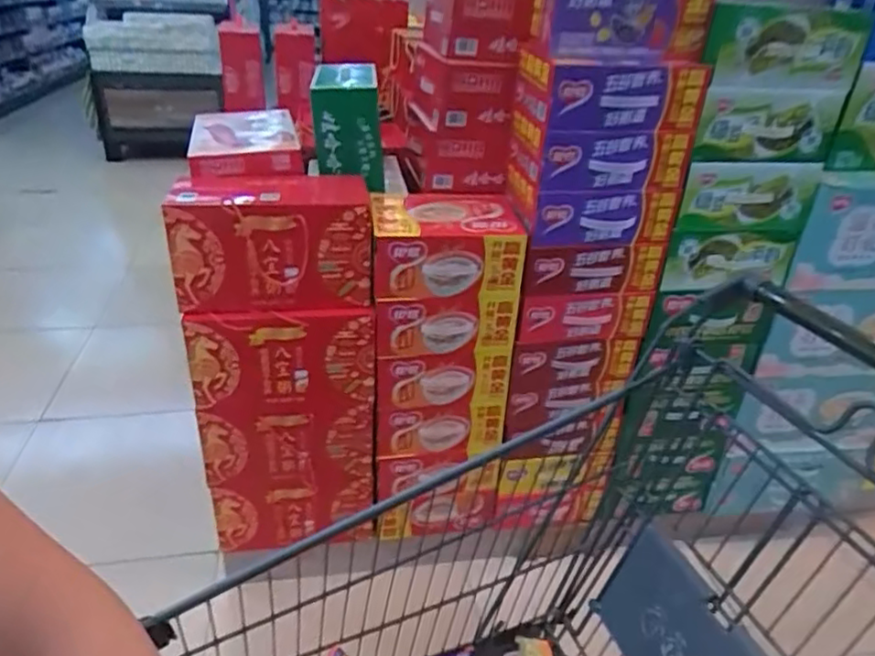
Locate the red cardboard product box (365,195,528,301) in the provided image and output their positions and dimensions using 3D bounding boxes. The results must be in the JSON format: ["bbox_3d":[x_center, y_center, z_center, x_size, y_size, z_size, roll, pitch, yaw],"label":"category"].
[{"bbox_3d":[0.015,-0.157,1.221,0.271,0.144,0.215,0,29,-6],"label":"red cardboard product box"}]

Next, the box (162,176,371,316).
[{"bbox_3d":[-0.299,-0.156,1.155,0.332,0.198,0.158,-4,30,-13],"label":"box"}]

